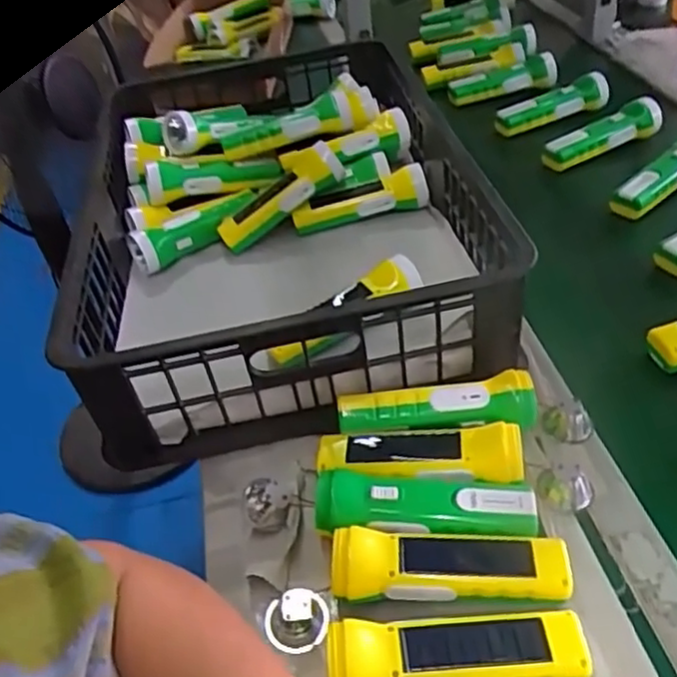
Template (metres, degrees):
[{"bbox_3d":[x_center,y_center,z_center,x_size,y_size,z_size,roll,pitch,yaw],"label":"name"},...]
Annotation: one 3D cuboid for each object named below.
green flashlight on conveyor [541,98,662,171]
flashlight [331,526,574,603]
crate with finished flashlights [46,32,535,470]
[{"bbox_3d":[0.362,-0.280,0.948,0.177,0.044,0.048,-25,43,-5],"label":"green flashlight on conveyor"},{"bbox_3d":[0.077,0.162,0.482,0.159,0.038,0.045,-2,43,6],"label":"flashlight"},{"bbox_3d":[-0.071,-0.139,0.774,0.397,0.163,0.565,-13,43,-6],"label":"crate with finished flashlights"}]

